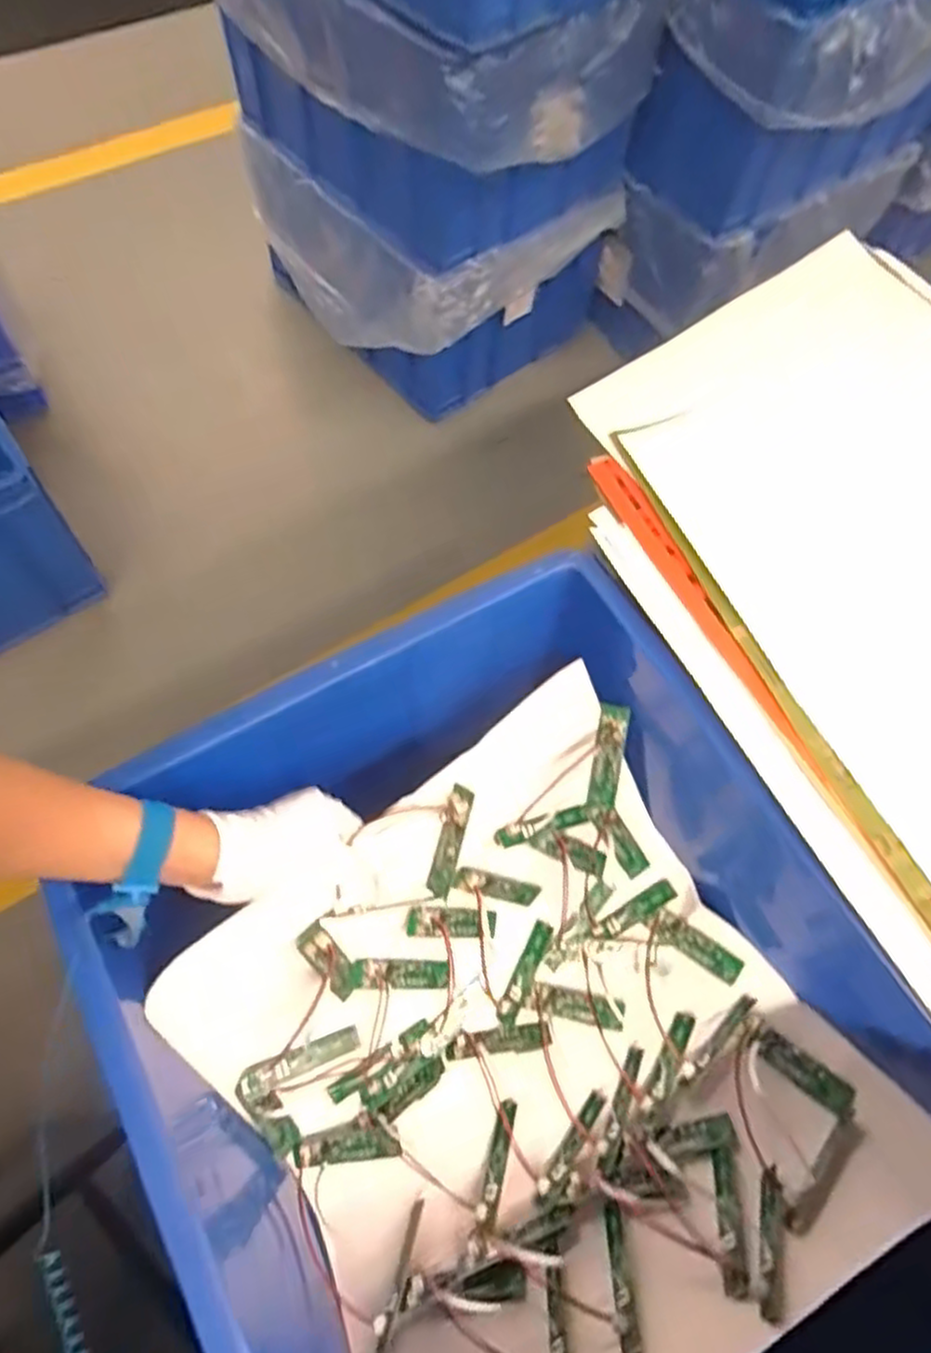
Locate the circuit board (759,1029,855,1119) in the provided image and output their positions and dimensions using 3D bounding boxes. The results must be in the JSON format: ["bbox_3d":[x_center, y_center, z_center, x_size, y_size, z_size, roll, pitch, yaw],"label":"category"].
[{"bbox_3d":[0.230,0.267,0.484,0.020,0.009,0.063,-41,41,-19],"label":"circuit board"}]

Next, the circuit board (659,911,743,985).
[{"bbox_3d":[0.180,0.210,0.556,0.068,0.005,0.022,30,66,27],"label":"circuit board"}]

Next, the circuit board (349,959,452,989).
[{"bbox_3d":[-0.046,0.218,0.524,0.083,0.004,0.020,17,77,-35],"label":"circuit board"}]

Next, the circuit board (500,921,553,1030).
[{"bbox_3d":[0.047,0.234,0.563,0.018,0.007,0.084,23,81,9],"label":"circuit board"}]

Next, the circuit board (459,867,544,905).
[{"bbox_3d":[0.026,0.159,0.541,0.020,0.077,0.006,-59,34,9],"label":"circuit board"}]

